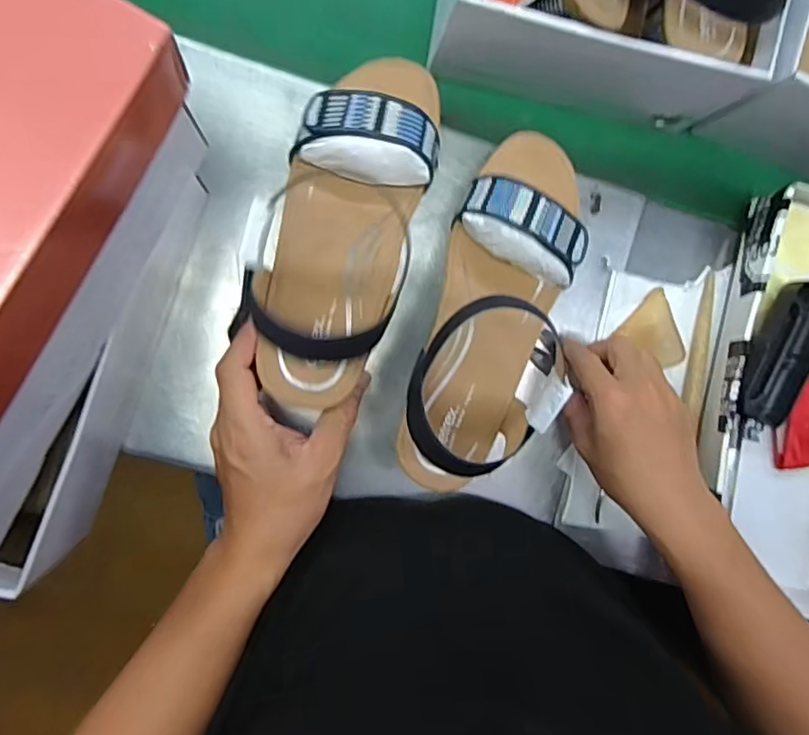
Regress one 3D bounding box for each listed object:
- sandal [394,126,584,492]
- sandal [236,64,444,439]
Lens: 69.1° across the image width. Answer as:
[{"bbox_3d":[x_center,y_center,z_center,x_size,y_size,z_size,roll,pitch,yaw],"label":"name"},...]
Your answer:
[{"bbox_3d":[0.068,-0.037,0.380,0.092,0.084,0.240,18,79,-10],"label":"sandal"},{"bbox_3d":[-0.033,-0.097,0.352,0.086,0.069,0.238,18,67,-10],"label":"sandal"}]

